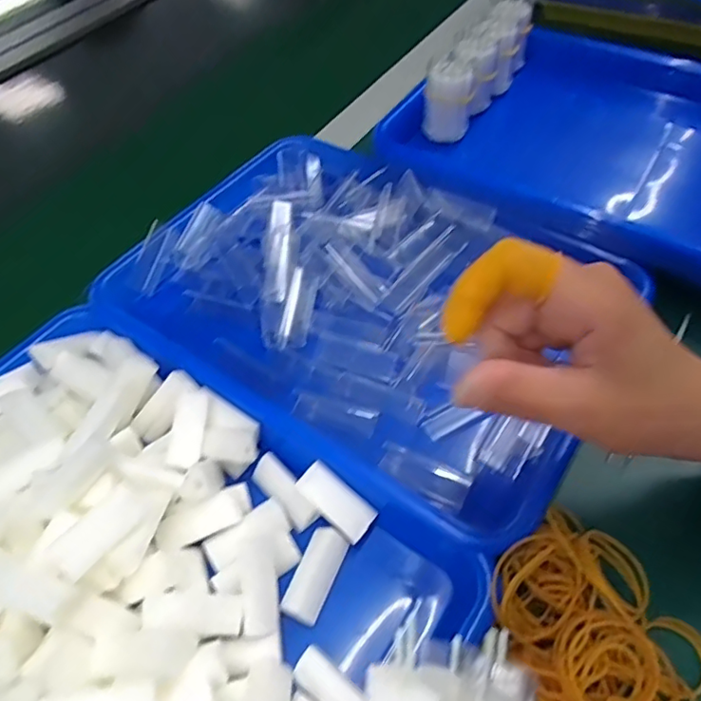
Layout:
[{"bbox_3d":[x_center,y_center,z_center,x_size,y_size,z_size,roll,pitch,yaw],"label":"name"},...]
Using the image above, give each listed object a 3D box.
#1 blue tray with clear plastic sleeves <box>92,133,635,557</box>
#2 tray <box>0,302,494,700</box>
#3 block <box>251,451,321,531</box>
[{"bbox_3d":[0.015,-0.039,0.402,0.326,0.039,0.247,29,60,23],"label":"blue tray with clear plastic sleeves"},{"bbox_3d":[-0.119,0.114,0.283,0.322,0.052,0.230,27,59,22],"label":"tray"},{"bbox_3d":[-0.037,0.080,0.322,0.017,0.014,0.045,-38,60,-23],"label":"block"}]

